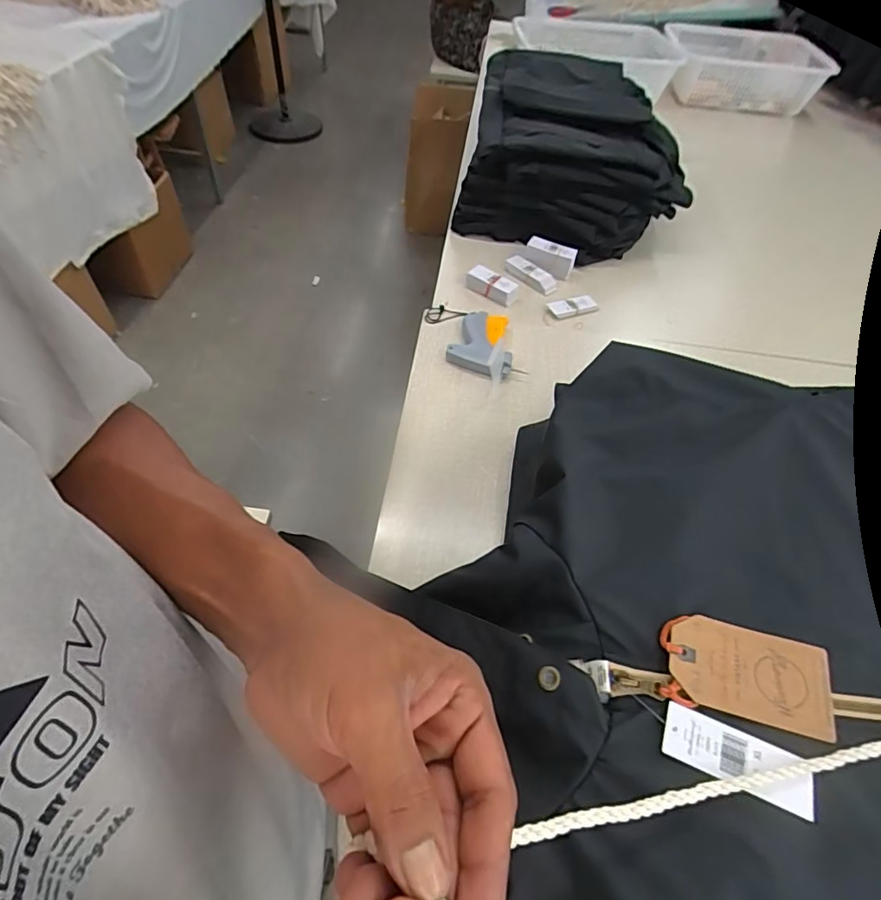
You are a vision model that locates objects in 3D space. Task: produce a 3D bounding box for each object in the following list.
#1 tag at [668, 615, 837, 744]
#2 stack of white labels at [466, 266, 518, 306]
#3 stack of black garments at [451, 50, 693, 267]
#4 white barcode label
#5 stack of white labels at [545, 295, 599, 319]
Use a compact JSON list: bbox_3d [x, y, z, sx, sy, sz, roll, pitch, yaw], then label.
[{"bbox_3d":[0.203,0.146,0.344,0.099,0.004,0.059,13,57,9],"label":"tag"},{"bbox_3d":[0.083,-0.269,0.857,0.087,0.033,0.037,26,55,16],"label":"stack of white labels"},{"bbox_3d":[0.262,-0.605,1.042,0.376,0.172,0.567,10,52,4],"label":"stack of black garments"},{"bbox_3d":[0.178,0.184,0.312,0.082,0.006,0.032,19,52,18],"label":"white barcode label"},{"bbox_3d":[0.216,-0.233,0.849,0.081,0.013,0.038,-10,53,-11],"label":"stack of white labels"}]

